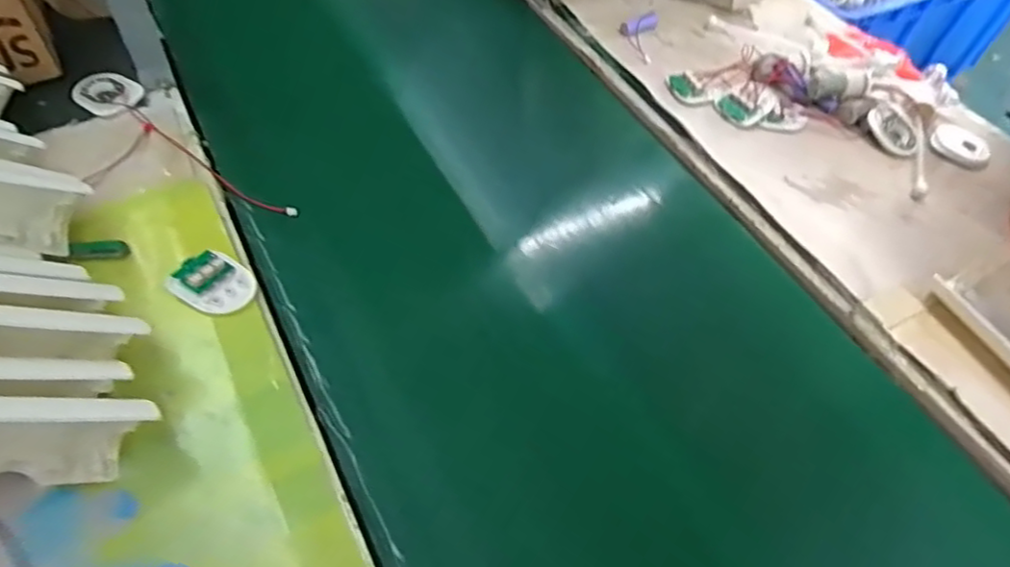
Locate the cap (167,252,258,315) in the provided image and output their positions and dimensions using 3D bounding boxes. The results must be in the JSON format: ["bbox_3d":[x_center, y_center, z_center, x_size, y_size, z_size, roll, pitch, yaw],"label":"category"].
[{"bbox_3d":[-0.216,0.000,0.478,0.057,0.010,0.046,23,60,-6],"label":"cap"}]

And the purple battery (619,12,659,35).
[{"bbox_3d":[0.156,-0.300,0.740,0.050,0.019,0.018,-29,62,-22],"label":"purple battery"}]

